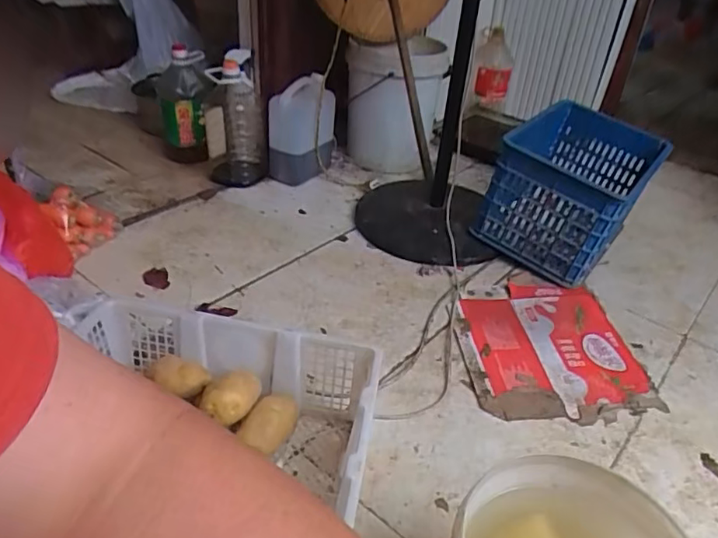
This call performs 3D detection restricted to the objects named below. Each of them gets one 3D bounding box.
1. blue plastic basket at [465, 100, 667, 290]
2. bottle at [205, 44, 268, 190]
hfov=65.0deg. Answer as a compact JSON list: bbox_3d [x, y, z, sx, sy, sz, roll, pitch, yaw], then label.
[{"bbox_3d":[0.519,-0.193,1.391,0.304,0.295,0.425,26,40,28],"label":"blue plastic basket"},{"bbox_3d":[-0.315,-0.373,1.468,0.146,0.342,0.142,-4,36,-12],"label":"bottle"}]

